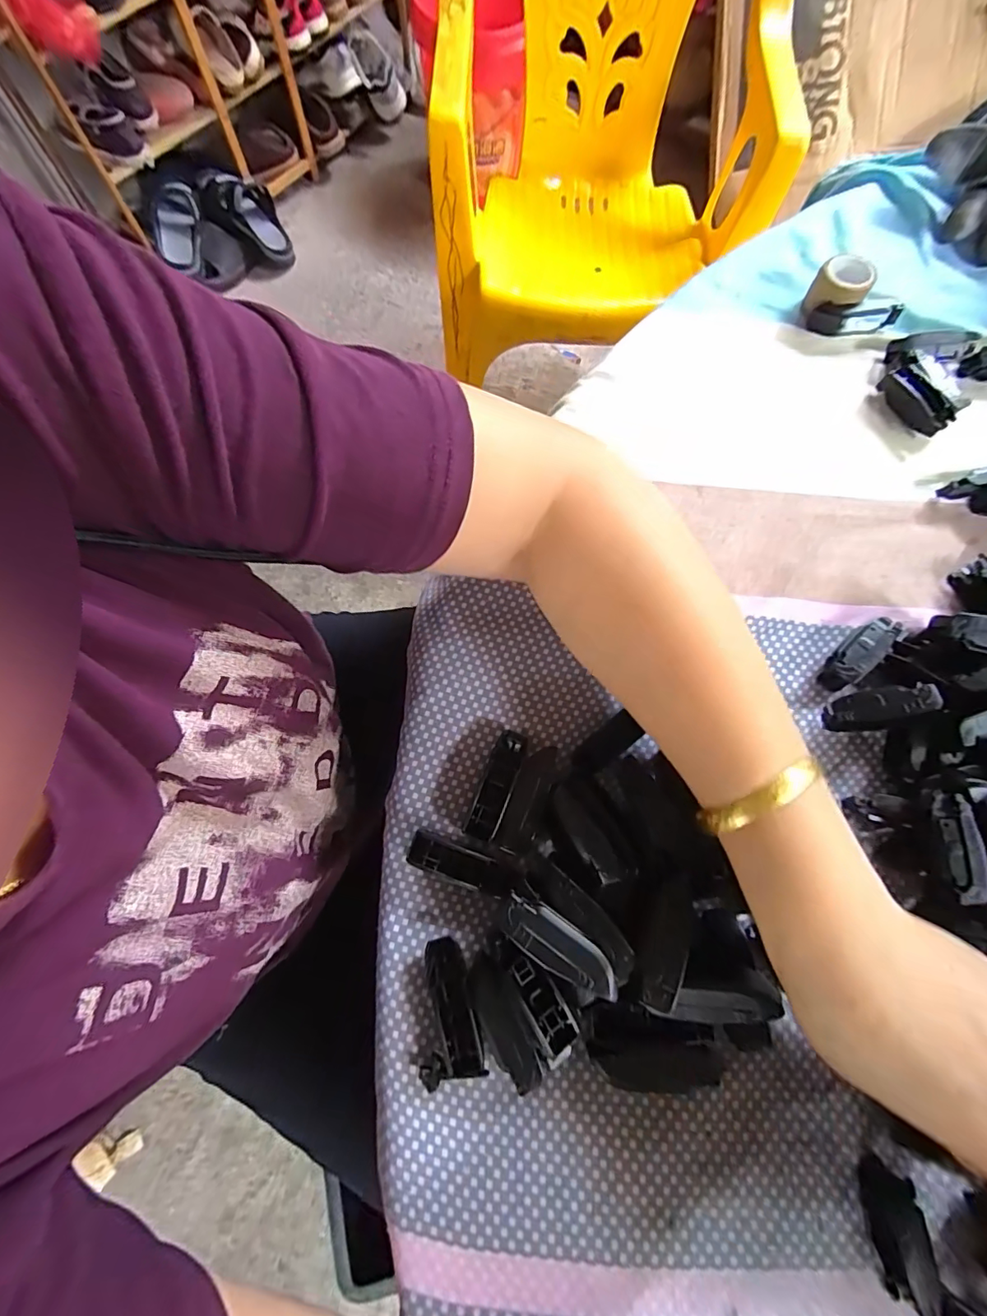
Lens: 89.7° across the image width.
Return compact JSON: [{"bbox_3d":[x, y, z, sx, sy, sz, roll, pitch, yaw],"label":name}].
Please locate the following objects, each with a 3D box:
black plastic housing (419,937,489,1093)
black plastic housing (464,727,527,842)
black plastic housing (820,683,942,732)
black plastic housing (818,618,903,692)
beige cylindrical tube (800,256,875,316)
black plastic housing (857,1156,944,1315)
[{"bbox_3d":[-0.021,0.164,0.229,0.027,0.016,0.061,-5,75,-1],"label":"black plastic housing"},{"bbox_3d":[0.002,0.066,0.258,0.016,0.011,0.056,20,76,5],"label":"black plastic housing"},{"bbox_3d":[0.199,0.026,0.257,0.050,0.018,0.020,-20,74,26],"label":"black plastic housing"},{"bbox_3d":[0.202,-0.003,0.274,0.047,0.016,0.018,-40,78,-10],"label":"black plastic housing"},{"bbox_3d":[0.230,-0.245,0.332,0.031,0.028,0.029,0,75,0],"label":"beige cylindrical tube"},{"bbox_3d":[0.171,0.244,0.208,0.018,0.015,0.047,-4,75,-1],"label":"black plastic housing"}]

